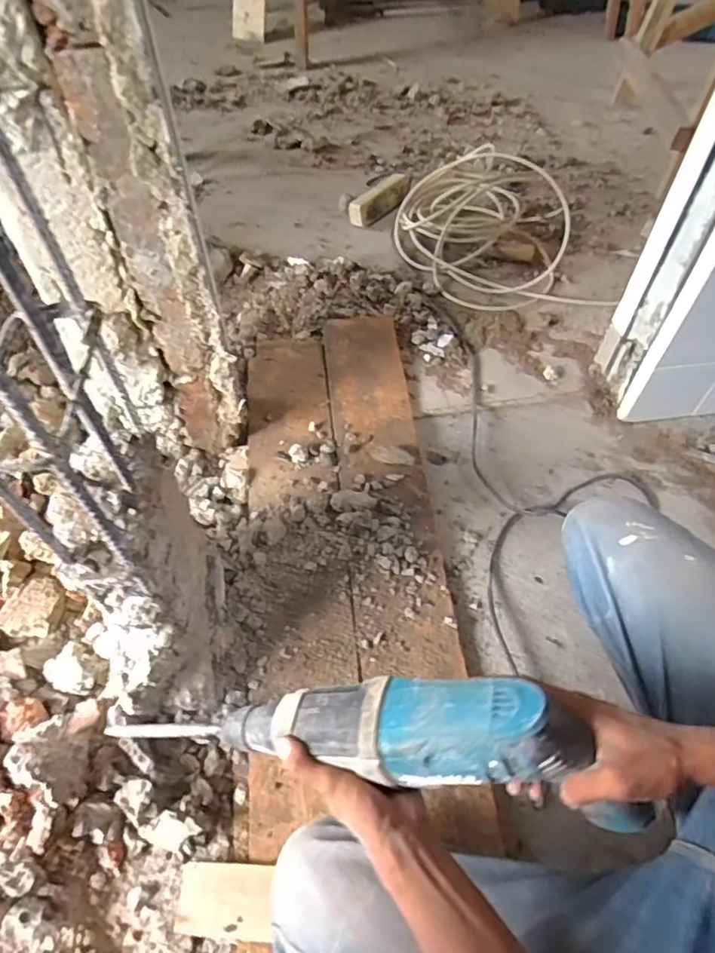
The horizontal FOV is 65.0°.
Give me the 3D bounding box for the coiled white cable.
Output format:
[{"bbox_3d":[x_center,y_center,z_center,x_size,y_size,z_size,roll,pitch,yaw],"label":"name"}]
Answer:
[{"bbox_3d":[0.325,-0.641,1.371,0.444,0.107,0.585,0,54,-1],"label":"coiled white cable"}]

